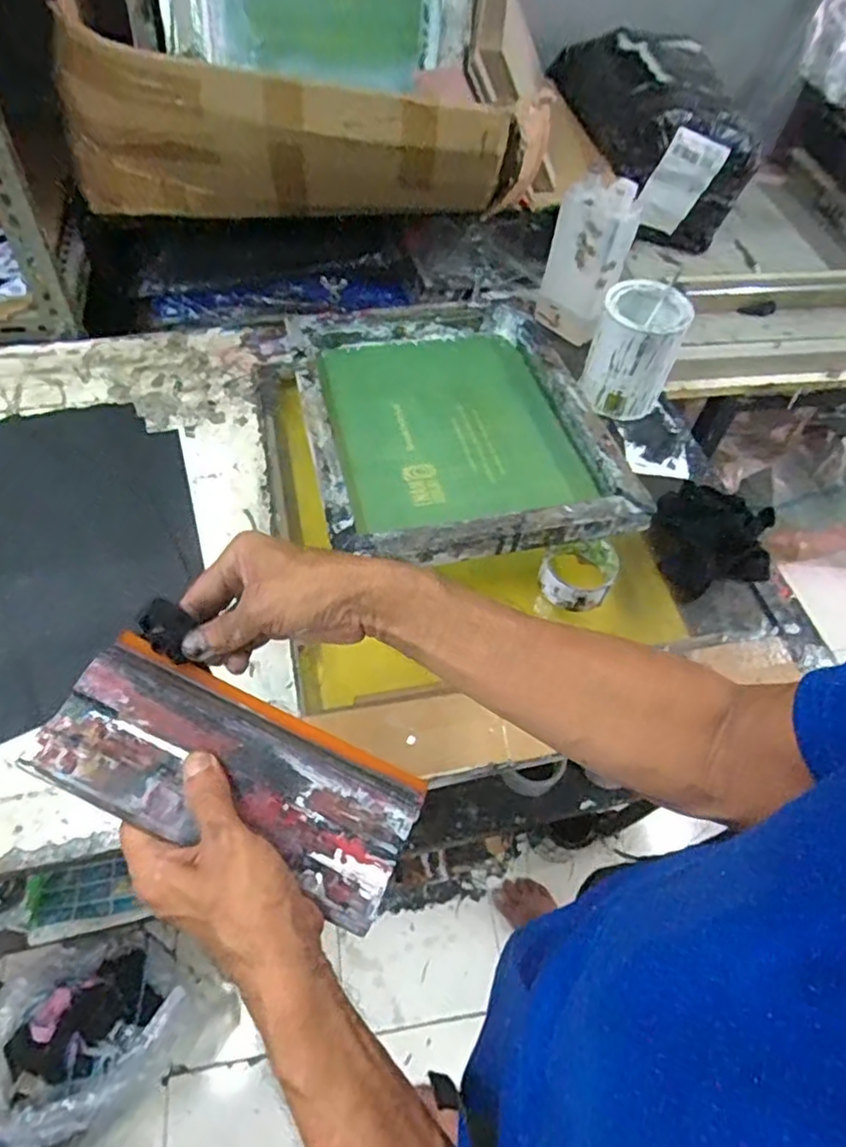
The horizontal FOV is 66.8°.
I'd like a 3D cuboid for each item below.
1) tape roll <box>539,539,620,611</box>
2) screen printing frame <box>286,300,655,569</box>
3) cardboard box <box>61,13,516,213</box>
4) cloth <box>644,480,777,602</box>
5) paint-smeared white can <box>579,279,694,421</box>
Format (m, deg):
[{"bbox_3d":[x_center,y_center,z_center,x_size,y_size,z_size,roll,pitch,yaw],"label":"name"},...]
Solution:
[{"bbox_3d":[0.177,-0.002,0.731,0.079,0.045,0.086,2,56,-3],"label":"tape roll"},{"bbox_3d":[0.033,-0.197,0.826,0.361,0.074,0.434,-9,52,-9],"label":"screen printing frame"},{"bbox_3d":[-0.181,-0.560,0.841,0.565,0.192,0.072,3,56,-2],"label":"cardboard box"},{"bbox_3d":[0.338,-0.046,0.754,0.137,0.024,0.132,-16,81,10],"label":"cloth"},{"bbox_3d":[0.285,-0.302,0.874,0.109,0.145,0.110,19,57,9],"label":"paint-smeared white can"}]

